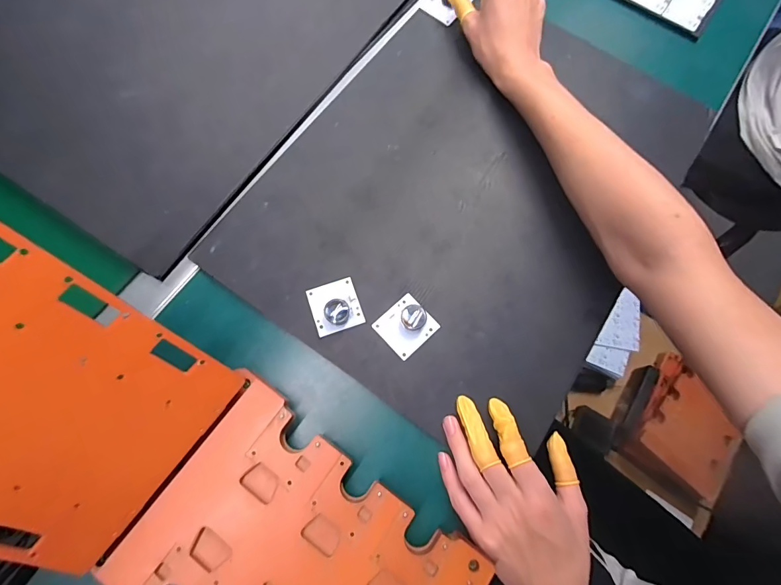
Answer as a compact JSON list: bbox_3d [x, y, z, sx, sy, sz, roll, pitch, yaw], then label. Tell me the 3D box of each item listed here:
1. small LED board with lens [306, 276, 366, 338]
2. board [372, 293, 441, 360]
[{"bbox_3d":[-0.051,0.011,0.367,0.045,0.018,0.048,-18,75,-6],"label":"small LED board with lens"},{"bbox_3d":[0.015,0.030,0.365,0.047,0.016,0.044,-41,78,-12],"label":"board"}]

